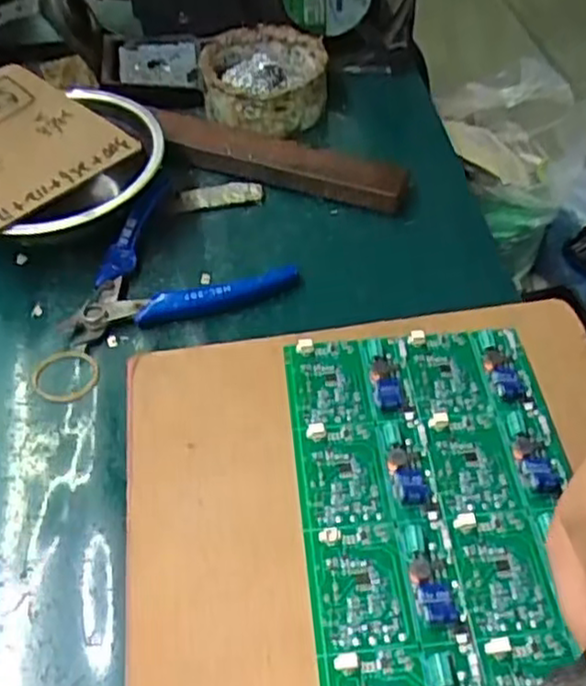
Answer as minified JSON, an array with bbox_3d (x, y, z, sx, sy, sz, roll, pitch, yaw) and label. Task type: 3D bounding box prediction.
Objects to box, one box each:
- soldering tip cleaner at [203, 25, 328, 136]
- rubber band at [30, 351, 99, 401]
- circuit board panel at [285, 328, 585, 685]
[{"bbox_3d":[-0.019,-0.173,0.477,0.079,0.034,0.084,-7,50,-5],"label":"soldering tip cleaner"},{"bbox_3d":[-0.113,0.016,0.360,0.033,0.004,0.030,0,49,1],"label":"rubber band"},{"bbox_3d":[0.058,0.081,0.258,0.103,0.009,0.220,-4,49,-3],"label":"circuit board panel"}]

